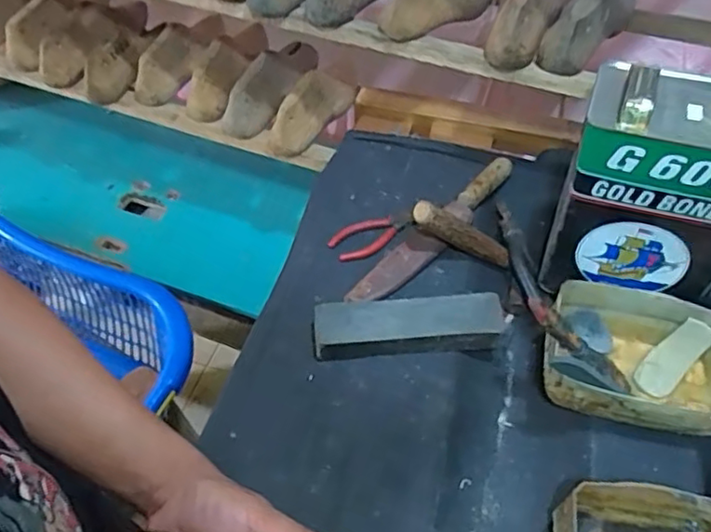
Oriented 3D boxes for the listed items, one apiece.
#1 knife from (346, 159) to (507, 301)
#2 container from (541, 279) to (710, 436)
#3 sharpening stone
[{"bbox_3d":[0.103,-0.046,0.743,0.043,0.027,0.297,39,59,24],"label":"knife"},{"bbox_3d":[0.281,0.092,0.603,0.197,0.086,0.129,14,52,7],"label":"container"},{"bbox_3d":[0.055,0.065,0.652,0.194,0.041,0.057,-2,51,-5],"label":"sharpening stone"}]

